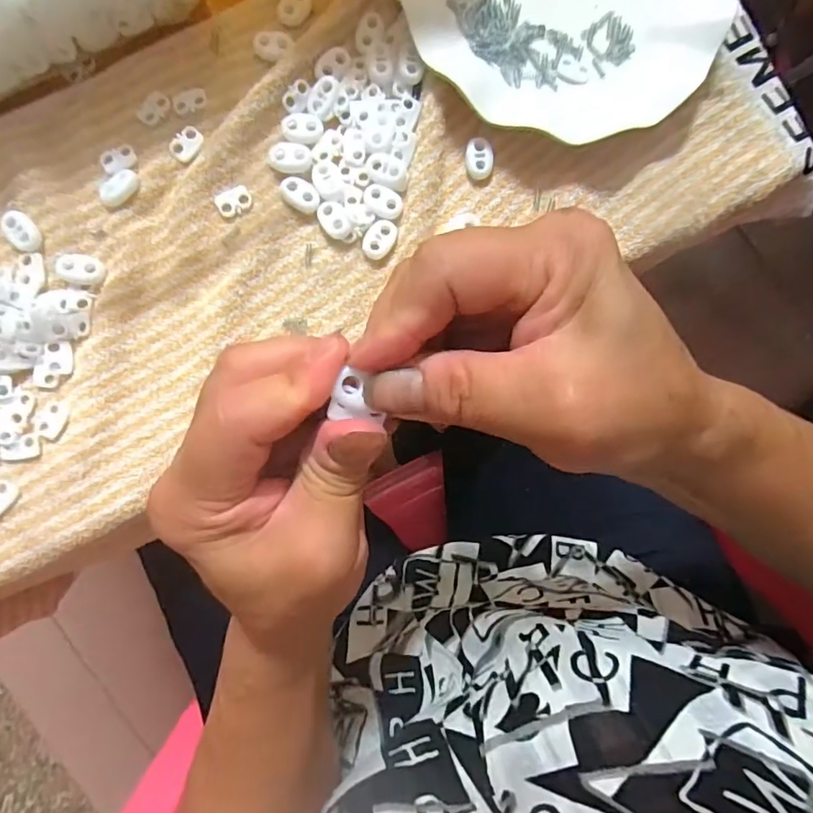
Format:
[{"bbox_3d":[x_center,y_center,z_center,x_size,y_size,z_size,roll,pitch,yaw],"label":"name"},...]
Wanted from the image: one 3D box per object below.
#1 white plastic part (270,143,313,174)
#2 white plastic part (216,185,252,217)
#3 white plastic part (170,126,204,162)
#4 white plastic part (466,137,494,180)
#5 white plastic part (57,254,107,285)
[{"bbox_3d":[-0.063,-0.134,0.280,0.022,0.006,0.016,3,86,-5],"label":"white plastic part"},{"bbox_3d":[-0.093,-0.111,0.280,0.018,0.004,0.013,-28,89,-7],"label":"white plastic part"},{"bbox_3d":[-0.119,-0.142,0.280,0.014,0.004,0.019,37,84,-2],"label":"white plastic part"},{"bbox_3d":[0.041,-0.139,0.292,0.015,0.007,0.021,-14,88,-6],"label":"white plastic part"},{"bbox_3d":[-0.168,-0.072,0.269,0.021,0.006,0.015,6,86,-5],"label":"white plastic part"}]

